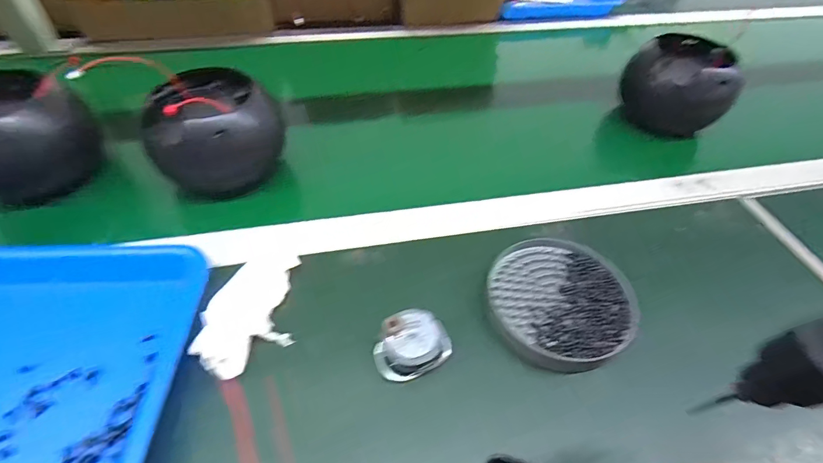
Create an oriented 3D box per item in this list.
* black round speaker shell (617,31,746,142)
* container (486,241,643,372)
[{"bbox_3d":[0.332,-0.187,0.521,0.117,0.095,0.109,2,48,-3],"label":"black round speaker shell"},{"bbox_3d":[0.119,0.053,0.337,0.113,0.013,0.118,2,48,-3],"label":"container"}]

